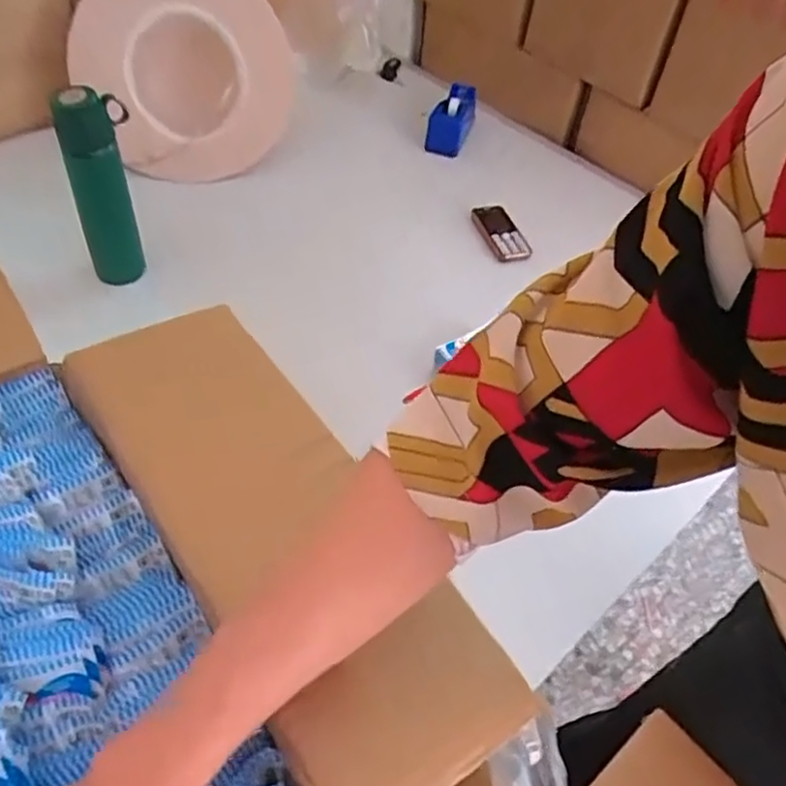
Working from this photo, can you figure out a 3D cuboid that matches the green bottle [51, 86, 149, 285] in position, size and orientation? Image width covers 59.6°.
[{"bbox_3d":[-0.382,-0.264,0.905,0.074,0.270,0.056,-21,52,-24],"label":"green bottle"}]

